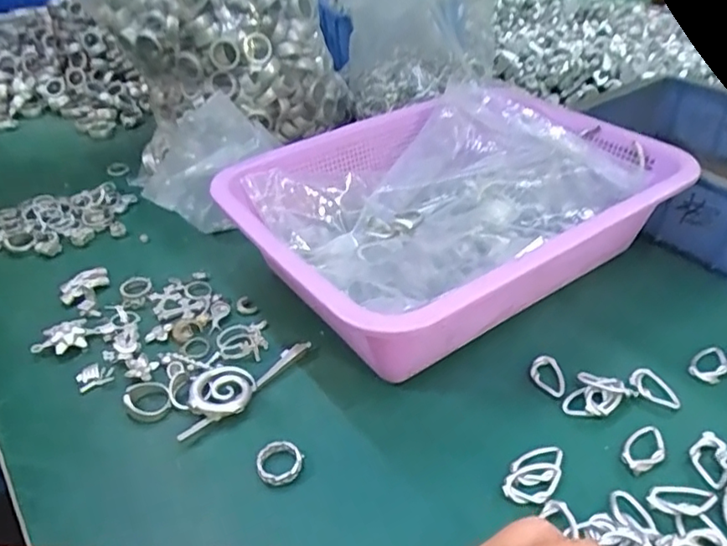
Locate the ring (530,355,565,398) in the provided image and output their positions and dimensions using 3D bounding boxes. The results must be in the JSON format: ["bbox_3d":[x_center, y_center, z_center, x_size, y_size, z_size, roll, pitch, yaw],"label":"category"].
[{"bbox_3d":[0.114,0.063,0.362,0.019,0.004,0.031,-4,37,-1],"label":"ring"}]

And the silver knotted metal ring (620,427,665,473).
[{"bbox_3d":[0.154,0.095,0.318,0.033,0.004,0.019,-25,42,-26],"label":"silver knotted metal ring"}]

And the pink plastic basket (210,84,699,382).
[{"bbox_3d":[0.063,-0.045,0.438,0.293,0.092,0.223,-26,43,-27],"label":"pink plastic basket"}]

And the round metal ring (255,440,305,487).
[{"bbox_3d":[-0.046,0.103,0.318,0.025,0.008,0.024,-2,37,2],"label":"round metal ring"}]

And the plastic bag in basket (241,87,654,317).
[{"bbox_3d":[0.056,-0.052,0.442,0.234,0.097,0.176,-26,44,-26],"label":"plastic bag in basket"}]

